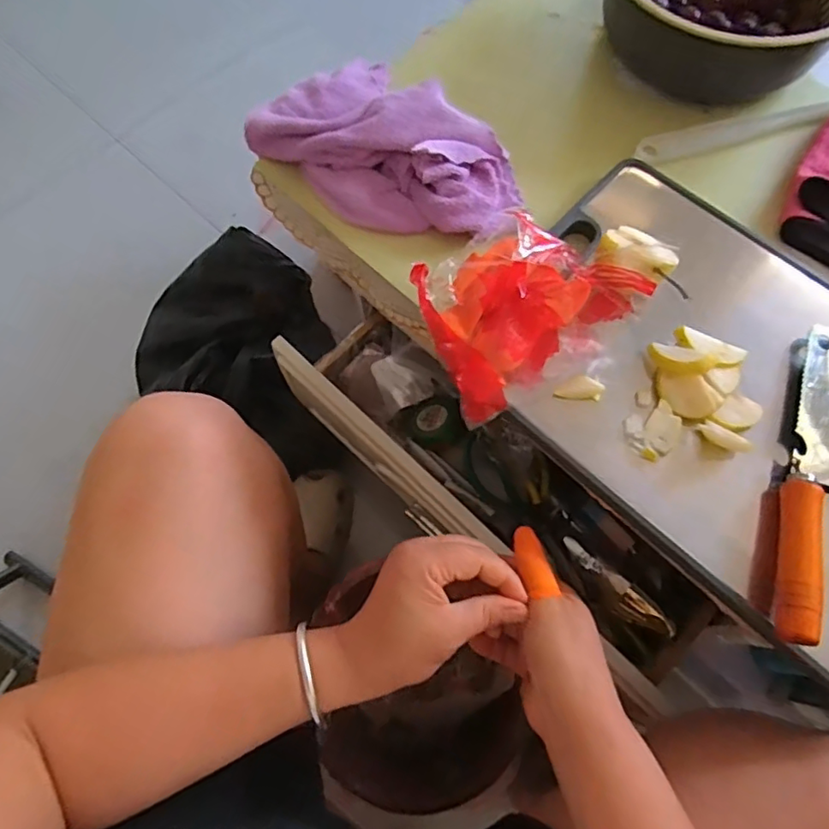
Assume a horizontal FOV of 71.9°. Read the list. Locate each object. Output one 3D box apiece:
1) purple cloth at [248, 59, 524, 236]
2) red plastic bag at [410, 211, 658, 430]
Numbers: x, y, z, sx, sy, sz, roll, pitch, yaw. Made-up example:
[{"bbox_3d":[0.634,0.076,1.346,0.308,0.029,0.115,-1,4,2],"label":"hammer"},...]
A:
[{"bbox_3d":[-0.018,-0.221,0.470,0.232,0.053,0.132,38,75,14],"label":"purple cloth"},{"bbox_3d":[0.074,-0.076,0.400,0.139,0.043,0.111,-29,72,-9],"label":"red plastic bag"}]

